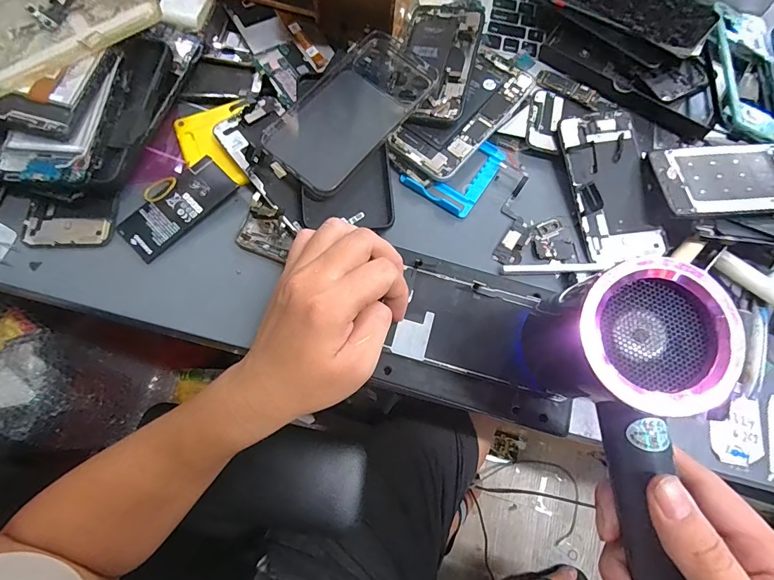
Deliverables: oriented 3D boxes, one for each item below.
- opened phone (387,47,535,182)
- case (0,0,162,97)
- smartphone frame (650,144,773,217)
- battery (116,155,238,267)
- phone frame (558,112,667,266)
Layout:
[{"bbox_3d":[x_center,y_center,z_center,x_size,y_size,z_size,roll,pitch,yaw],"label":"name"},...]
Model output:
[{"bbox_3d":[0.075,-0.169,0.378,0.066,0.007,0.152,40,73,11],"label":"opened phone"},{"bbox_3d":[-0.280,-0.224,0.335,0.163,0.012,0.092,-32,75,-13],"label":"case"},{"bbox_3d":[0.323,-0.100,0.351,0.164,0.008,0.073,-4,65,0],"label":"smartphone frame"},{"bbox_3d":[-0.179,-0.071,0.341,0.099,0.005,0.043,-42,78,-16],"label":"battery"},{"bbox_3d":[0.204,-0.096,0.363,0.068,0.013,0.139,-7,71,-5],"label":"phone frame"}]

